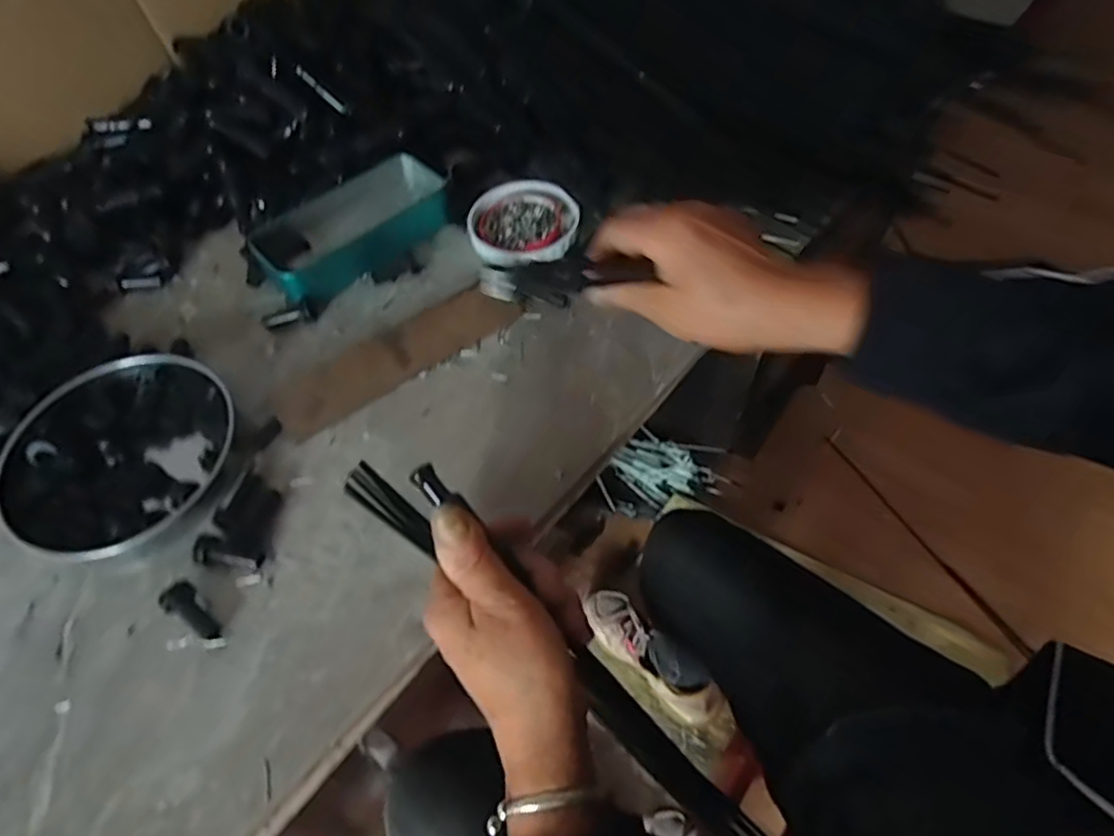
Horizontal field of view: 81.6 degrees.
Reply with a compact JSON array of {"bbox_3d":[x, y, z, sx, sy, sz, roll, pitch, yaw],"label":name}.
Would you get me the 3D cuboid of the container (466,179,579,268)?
[{"bbox_3d":[-0.027,-0.156,0.522,0.085,0.018,0.089,-2,56,3],"label":"container"}]

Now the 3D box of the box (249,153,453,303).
[{"bbox_3d":[-0.154,-0.149,0.510,0.155,0.033,0.082,-35,61,-19],"label":"box"}]

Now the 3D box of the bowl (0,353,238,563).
[{"bbox_3d":[-0.276,0.023,0.405,0.133,0.027,0.134,-2,56,3],"label":"bowl"}]

